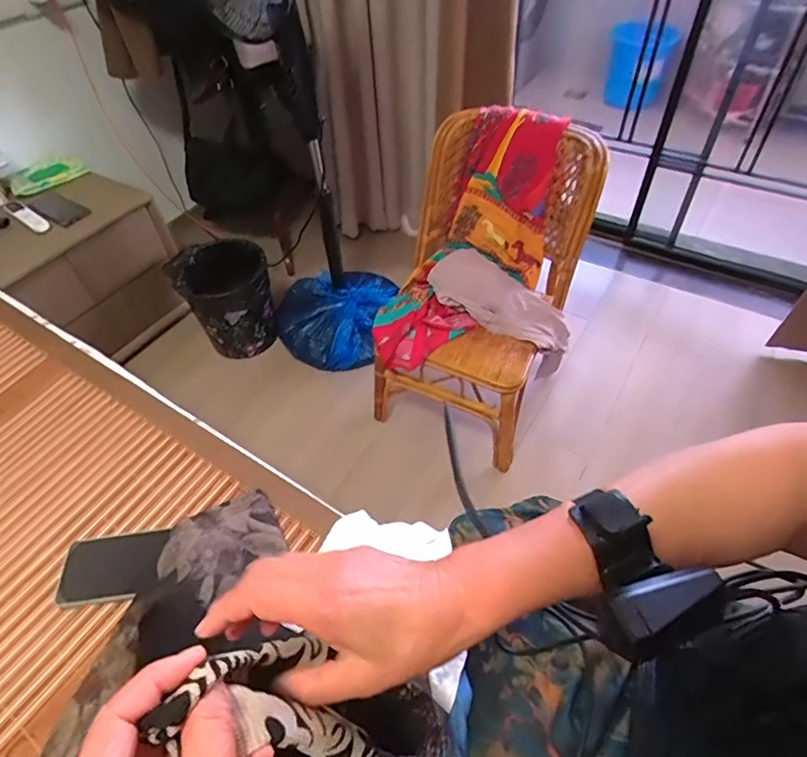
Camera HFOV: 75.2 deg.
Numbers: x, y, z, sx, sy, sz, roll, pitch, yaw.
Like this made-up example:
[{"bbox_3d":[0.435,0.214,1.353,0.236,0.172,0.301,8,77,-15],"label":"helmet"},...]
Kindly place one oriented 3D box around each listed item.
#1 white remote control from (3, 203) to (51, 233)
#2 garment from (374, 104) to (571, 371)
[{"bbox_3d":[-0.945,-0.406,1.314,0.197,0.025,0.041,31,57,26],"label":"white remote control"},{"bbox_3d":[0.154,-0.279,1.166,0.240,0.170,0.625,31,90,26],"label":"garment"}]

